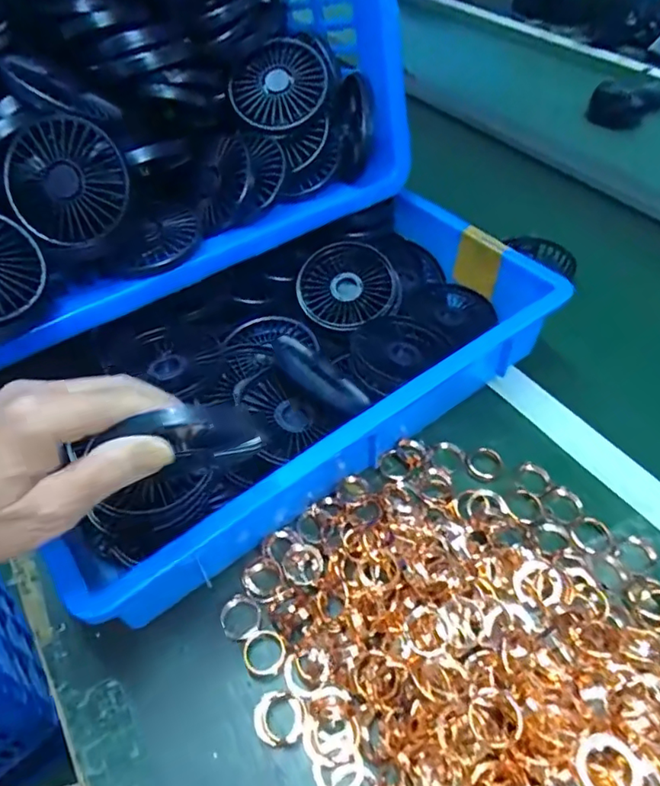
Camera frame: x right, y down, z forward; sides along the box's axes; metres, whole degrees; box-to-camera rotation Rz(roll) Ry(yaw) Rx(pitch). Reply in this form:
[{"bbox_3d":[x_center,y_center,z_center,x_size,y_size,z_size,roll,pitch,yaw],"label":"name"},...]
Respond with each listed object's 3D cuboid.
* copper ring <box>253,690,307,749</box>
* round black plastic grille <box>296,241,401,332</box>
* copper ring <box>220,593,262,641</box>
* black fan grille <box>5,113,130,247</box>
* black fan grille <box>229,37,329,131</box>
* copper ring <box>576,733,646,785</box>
[{"bbox_3d":[-0.029,0.192,0.327,0.031,0.011,0.029,-1,49,1],"label":"copper ring"},{"bbox_3d":[0.017,-0.096,0.496,0.089,0.024,0.089,0,76,1],"label":"round black plastic grille"},{"bbox_3d":[-0.059,0.149,0.365,0.026,0.004,0.028,-1,49,1],"label":"copper ring"},{"bbox_3d":[-0.187,-0.150,0.392,0.082,0.081,0.017,-28,10,3],"label":"black fan grille"},{"bbox_3d":[-0.043,-0.273,0.497,0.084,0.027,0.083,0,85,3],"label":"black fan grille"},{"bbox_3d":[0.137,0.184,0.270,0.028,0.004,0.029,-15,41,14],"label":"copper ring"}]

